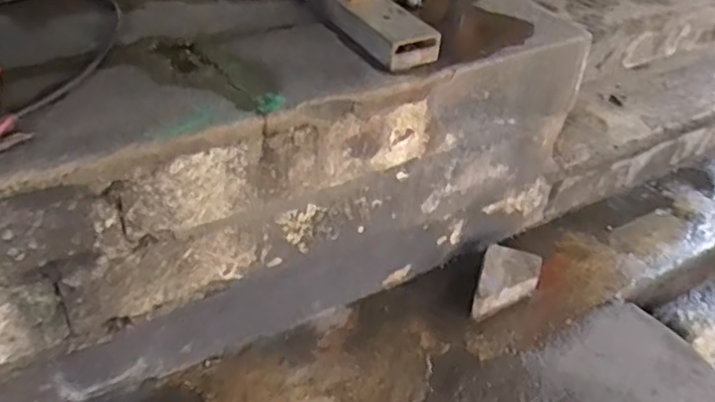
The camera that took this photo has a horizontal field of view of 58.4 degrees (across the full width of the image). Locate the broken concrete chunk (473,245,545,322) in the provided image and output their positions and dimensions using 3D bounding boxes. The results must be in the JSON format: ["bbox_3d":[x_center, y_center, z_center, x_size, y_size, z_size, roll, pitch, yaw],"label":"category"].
[{"bbox_3d":[0.392,0.218,1.668,0.148,0.078,0.231,16,40,13],"label":"broken concrete chunk"}]

